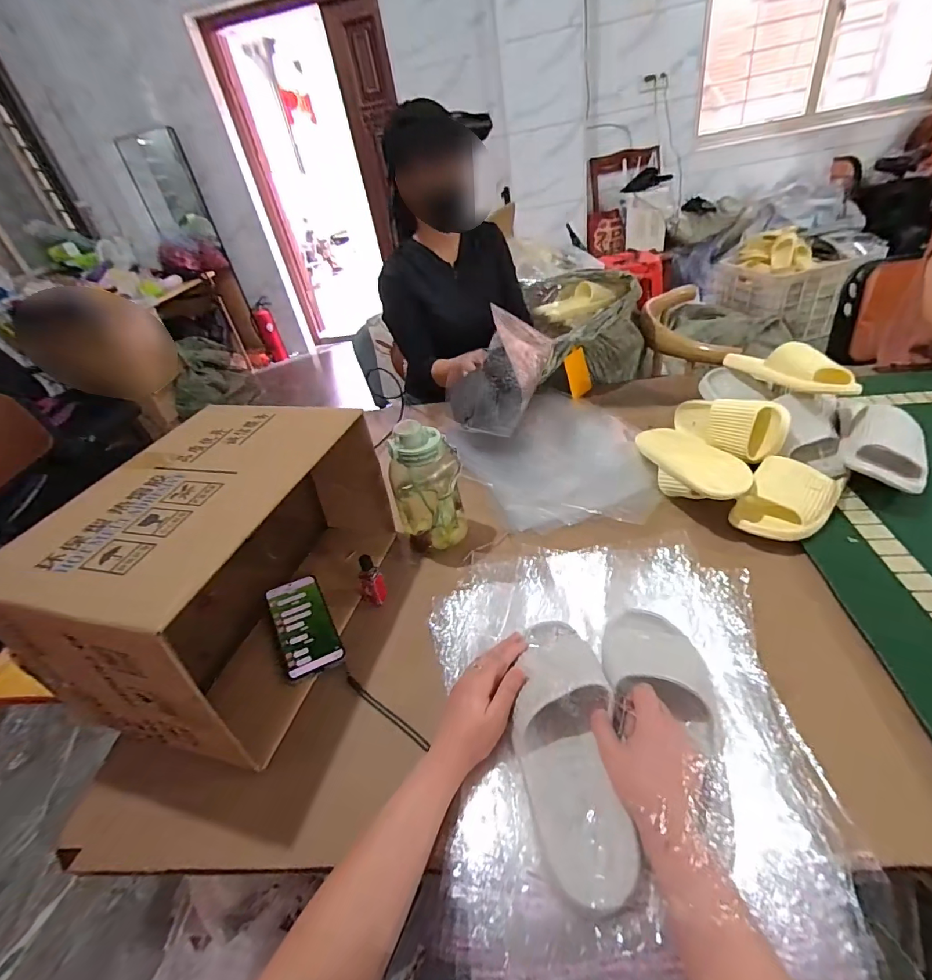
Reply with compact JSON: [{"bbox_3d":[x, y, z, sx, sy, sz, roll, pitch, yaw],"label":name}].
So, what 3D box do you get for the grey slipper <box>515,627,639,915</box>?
[{"bbox_3d":[0.101,0.249,0.482,0.096,0.070,0.267,-5,46,4],"label":"grey slipper"}]

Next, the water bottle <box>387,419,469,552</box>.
[{"bbox_3d":[-0.061,-0.007,0.737,0.102,0.212,0.085,-16,37,-6],"label":"water bottle"}]

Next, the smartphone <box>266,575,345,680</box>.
[{"bbox_3d":[-0.227,0.185,0.650,0.072,0.012,0.148,-16,44,-24],"label":"smartphone"}]

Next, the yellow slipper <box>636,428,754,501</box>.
[{"bbox_3d":[0.373,-0.047,0.782,0.104,0.056,0.241,-11,37,1],"label":"yellow slipper"}]

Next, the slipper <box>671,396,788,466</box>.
[{"bbox_3d":[0.443,-0.114,0.827,0.071,0.095,0.224,-13,15,-7],"label":"slipper"}]

